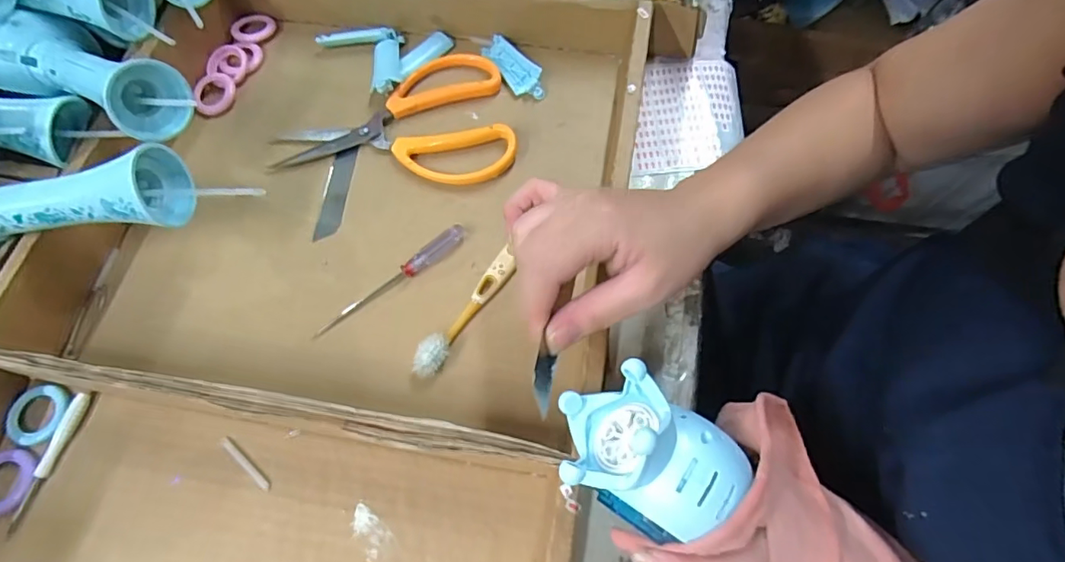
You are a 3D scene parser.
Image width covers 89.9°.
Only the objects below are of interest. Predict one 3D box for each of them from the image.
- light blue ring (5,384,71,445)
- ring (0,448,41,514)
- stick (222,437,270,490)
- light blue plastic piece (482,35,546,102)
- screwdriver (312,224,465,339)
[{"bbox_3d":[-0.318,0.084,0.342,0.037,0.004,0.038,-1,67,1],"label":"light blue ring"},{"bbox_3d":[-0.324,0.122,0.326,0.034,0.004,0.038,10,67,6],"label":"ring"},{"bbox_3d":[-0.175,0.111,0.324,0.042,0.005,0.006,40,73,17],"label":"stick"},{"bbox_3d":[-0.015,-0.178,0.443,0.027,0.012,0.072,-43,68,12],"label":"light blue plastic piece"},{"bbox_3d":[-0.097,-0.002,0.365,0.119,0.010,0.012,-34,70,-12],"label":"screwdriver"}]

